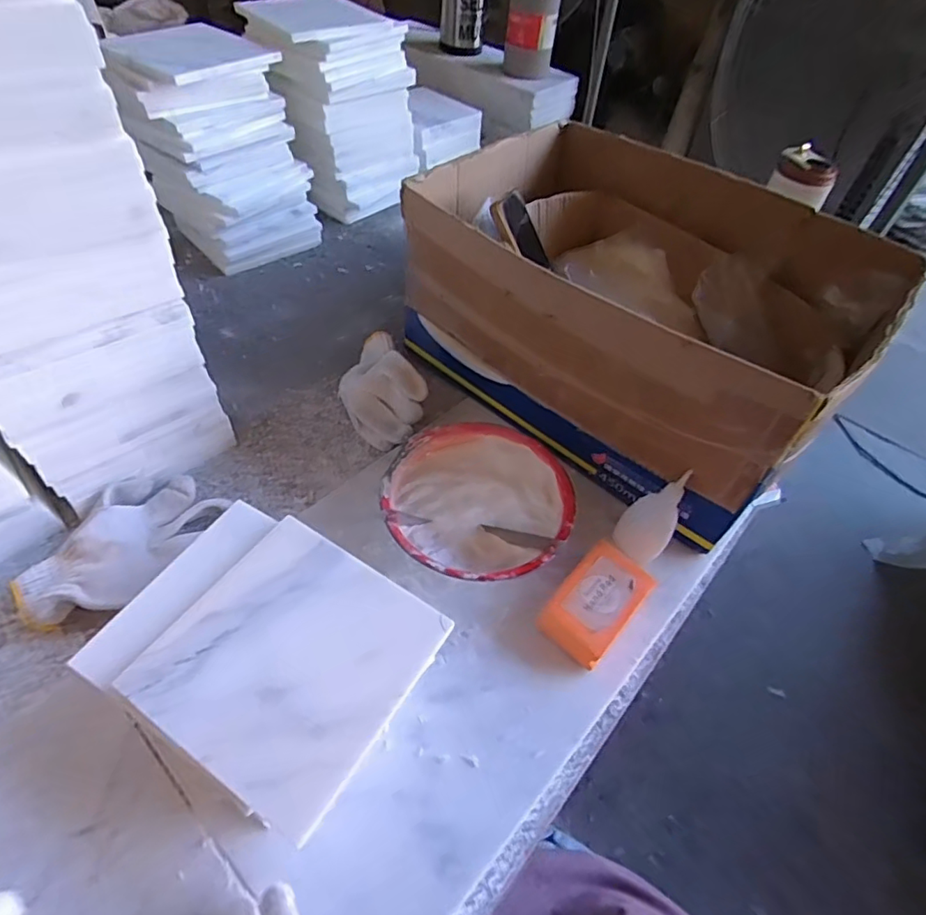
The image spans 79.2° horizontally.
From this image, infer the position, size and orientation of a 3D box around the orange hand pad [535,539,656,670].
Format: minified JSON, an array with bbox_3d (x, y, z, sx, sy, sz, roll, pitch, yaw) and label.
[{"bbox_3d":[0.113,0.122,0.475,0.060,0.033,0.099,37,57,23],"label":"orange hand pad"}]

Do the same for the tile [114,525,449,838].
[{"bbox_3d":[-0.111,0.128,0.367,0.152,0.010,0.151,28,52,19],"label":"tile"}]

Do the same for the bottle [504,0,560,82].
[{"bbox_3d":[0.125,-0.788,0.994,0.090,0.205,0.085,8,51,3],"label":"bottle"}]

